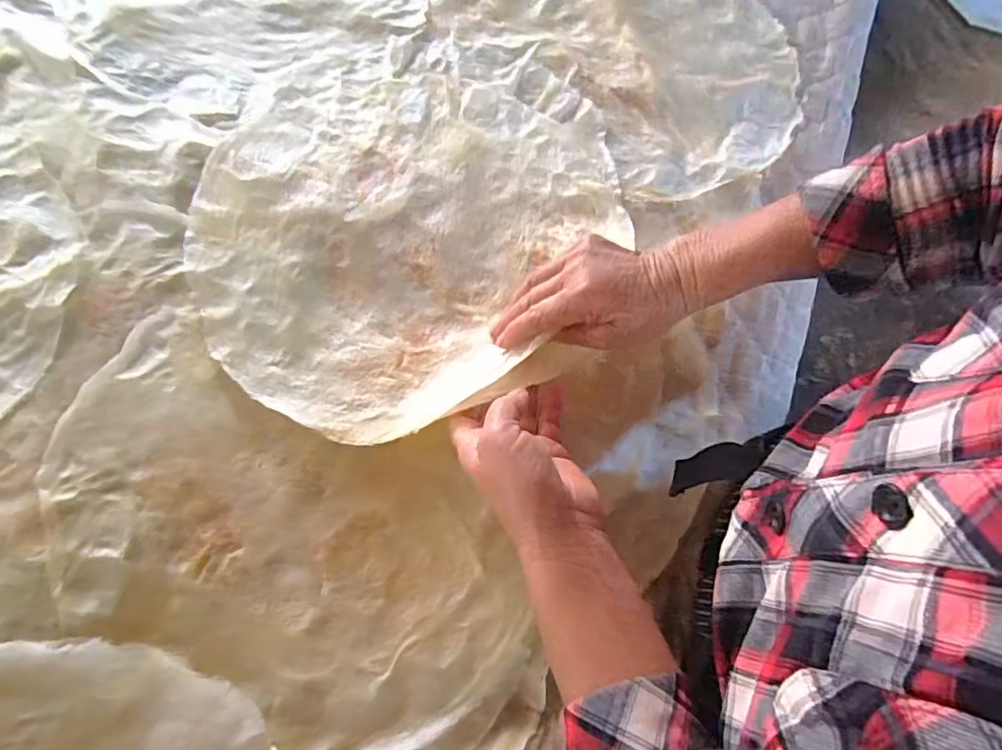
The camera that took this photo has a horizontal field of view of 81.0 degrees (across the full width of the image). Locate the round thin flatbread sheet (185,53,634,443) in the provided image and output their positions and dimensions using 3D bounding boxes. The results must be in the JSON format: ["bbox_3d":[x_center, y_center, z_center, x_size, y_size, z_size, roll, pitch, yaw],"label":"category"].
[{"bbox_3d":[-0.075,-0.135,0.502,0.344,0.026,0.390,6,66,-3],"label":"round thin flatbread sheet"}]

